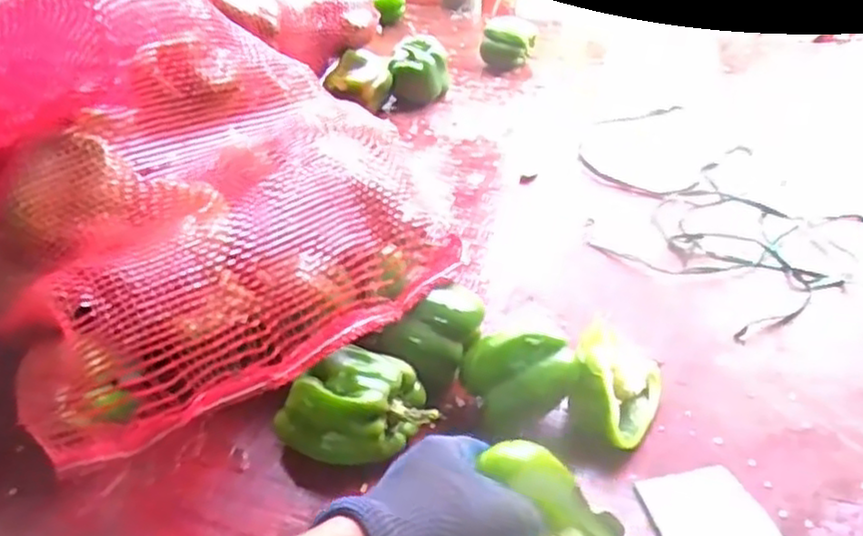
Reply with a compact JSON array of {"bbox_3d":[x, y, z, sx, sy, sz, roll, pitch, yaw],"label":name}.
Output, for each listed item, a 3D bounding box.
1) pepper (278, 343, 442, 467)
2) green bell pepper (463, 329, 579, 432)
[{"bbox_3d":[-0.057,0.109,0.552,0.117,0.069,0.063,7,42,11],"label":"pepper"},{"bbox_3d":[0.068,0.091,0.563,0.077,0.075,0.055,-7,41,-5],"label":"green bell pepper"}]

